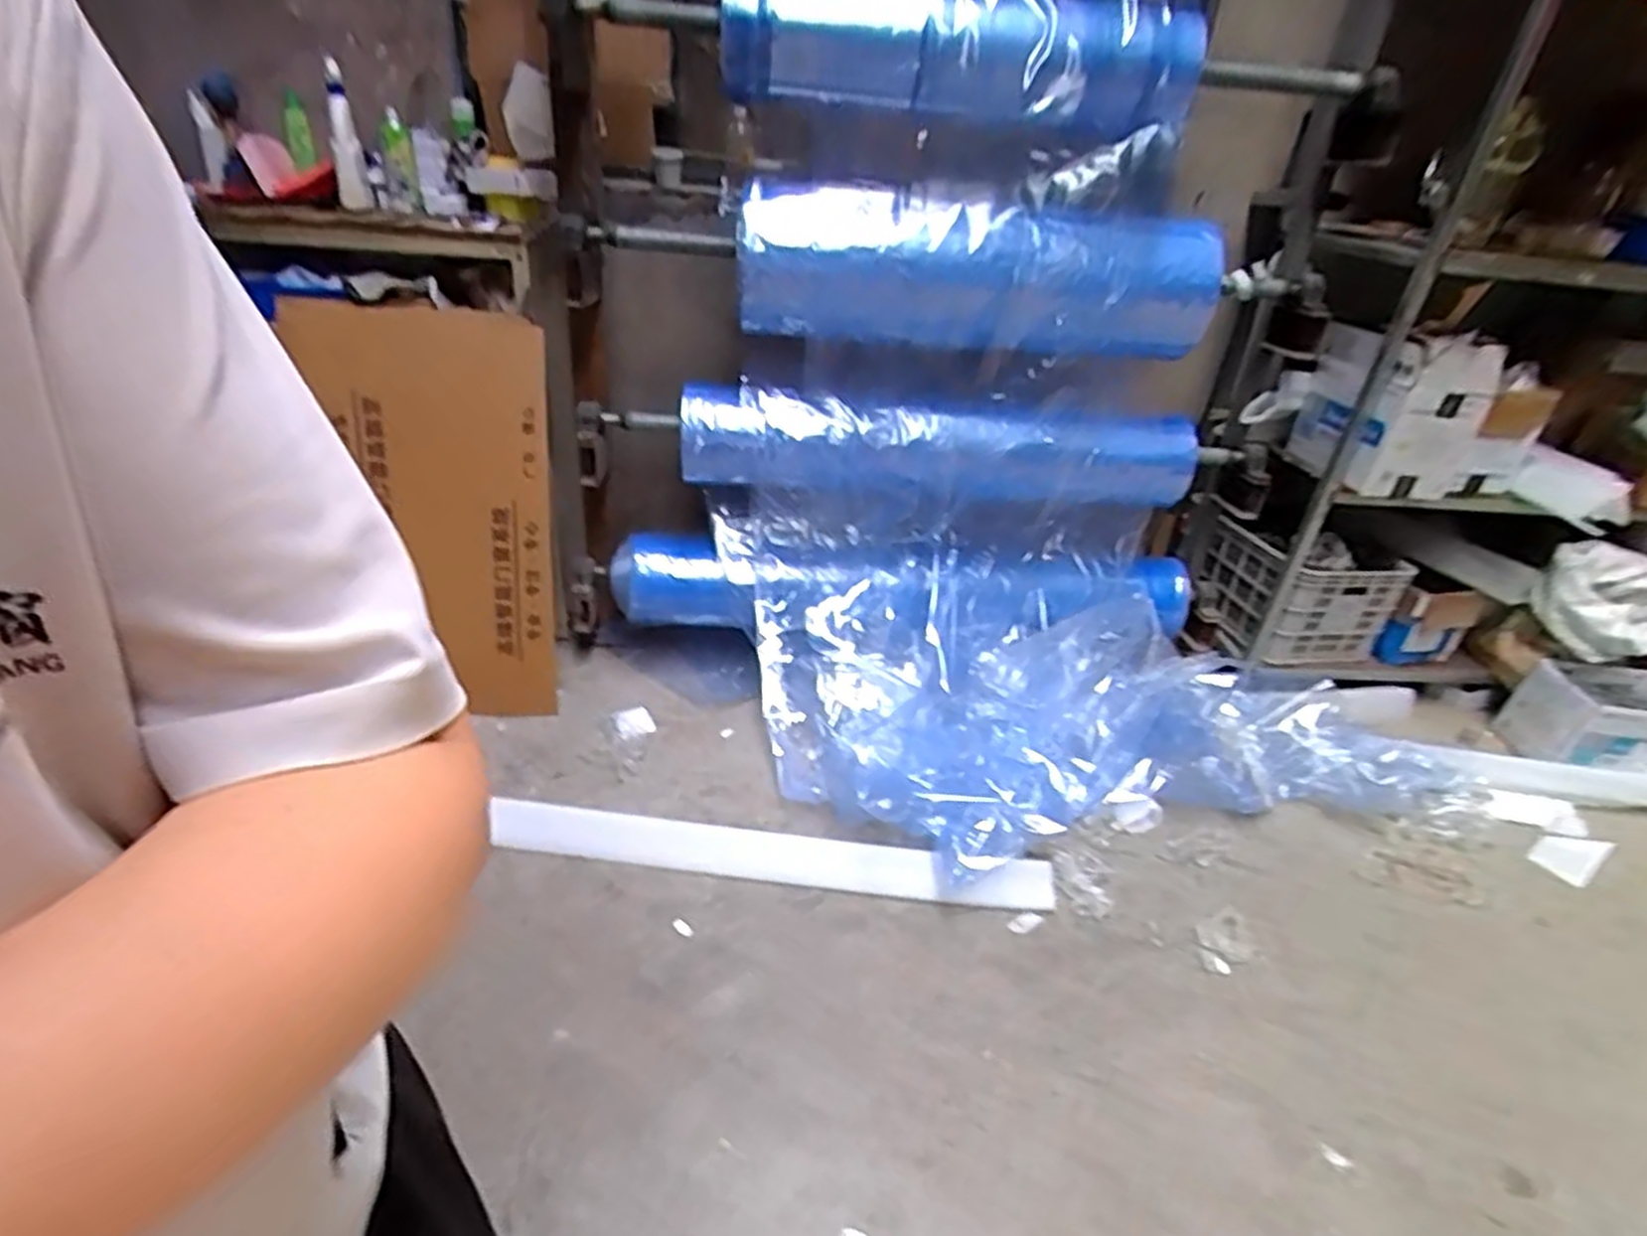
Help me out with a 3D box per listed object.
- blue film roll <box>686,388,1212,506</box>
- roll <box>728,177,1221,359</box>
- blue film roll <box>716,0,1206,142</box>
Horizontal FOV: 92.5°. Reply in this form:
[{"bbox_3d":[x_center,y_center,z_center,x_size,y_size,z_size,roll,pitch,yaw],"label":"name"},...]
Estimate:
[{"bbox_3d":[0.285,-0.382,1.813,1.215,0.202,0.192,1,31,-6],"label":"blue film roll"},{"bbox_3d":[0.343,-0.699,1.623,1.001,0.263,0.240,-1,31,-9],"label":"roll"},{"bbox_3d":[0.251,-1.030,1.448,0.866,0.194,0.230,6,30,2],"label":"blue film roll"}]

